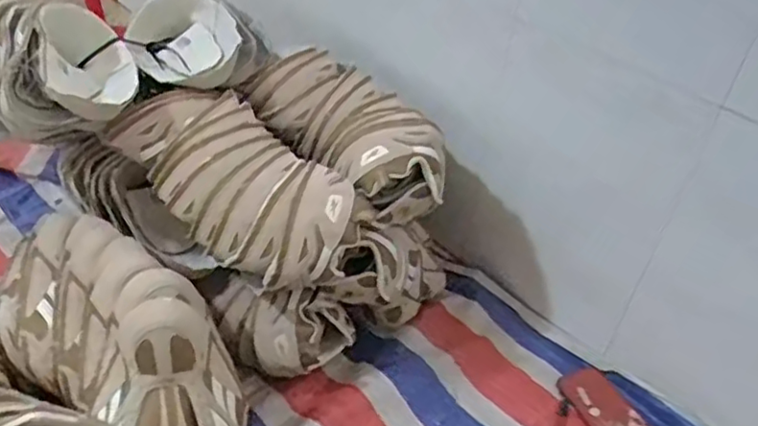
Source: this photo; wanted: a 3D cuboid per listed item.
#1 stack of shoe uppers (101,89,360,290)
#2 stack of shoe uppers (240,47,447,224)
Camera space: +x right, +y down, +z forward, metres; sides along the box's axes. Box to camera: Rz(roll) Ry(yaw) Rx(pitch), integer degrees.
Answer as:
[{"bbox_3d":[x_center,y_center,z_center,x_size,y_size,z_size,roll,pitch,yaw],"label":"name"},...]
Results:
[{"bbox_3d":[-0.189,-0.048,0.815,0.351,0.109,0.157,34,46,31],"label":"stack of shoe uppers"},{"bbox_3d":[-0.041,-0.115,0.900,0.155,0.109,0.321,-26,48,-34],"label":"stack of shoe uppers"}]

